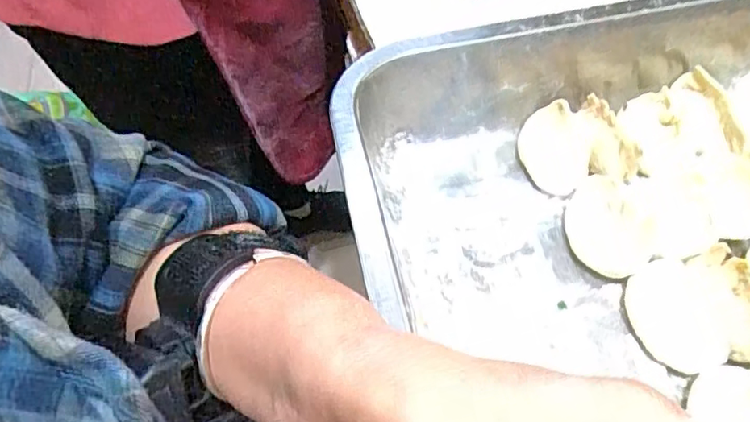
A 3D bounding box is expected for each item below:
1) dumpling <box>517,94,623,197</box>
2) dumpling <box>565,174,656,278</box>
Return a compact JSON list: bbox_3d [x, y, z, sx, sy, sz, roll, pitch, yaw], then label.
[{"bbox_3d":[0.115,-0.038,0.344,0.051,0.024,0.059,-8,53,-1],"label":"dumpling"},{"bbox_3d":[0.123,0.008,0.312,0.033,0.024,0.056,-13,53,-5],"label":"dumpling"}]

